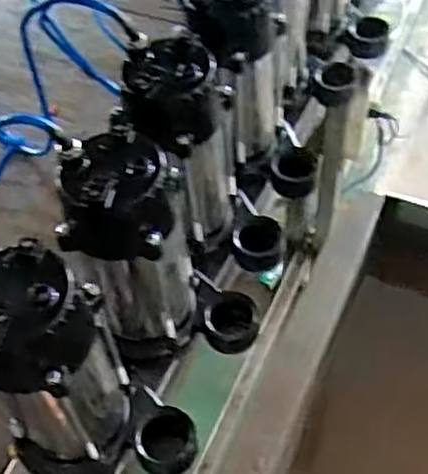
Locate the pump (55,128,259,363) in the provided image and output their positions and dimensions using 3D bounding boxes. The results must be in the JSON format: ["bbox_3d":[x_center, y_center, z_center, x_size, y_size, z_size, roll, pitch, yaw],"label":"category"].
[{"bbox_3d":[-0.042,0.019,0.644,0.156,0.241,0.087,-5,52,0],"label":"pump"}]

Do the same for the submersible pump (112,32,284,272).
[{"bbox_3d":[-0.011,-0.073,0.704,0.145,0.218,0.119,-9,52,-3],"label":"submersible pump"}]

